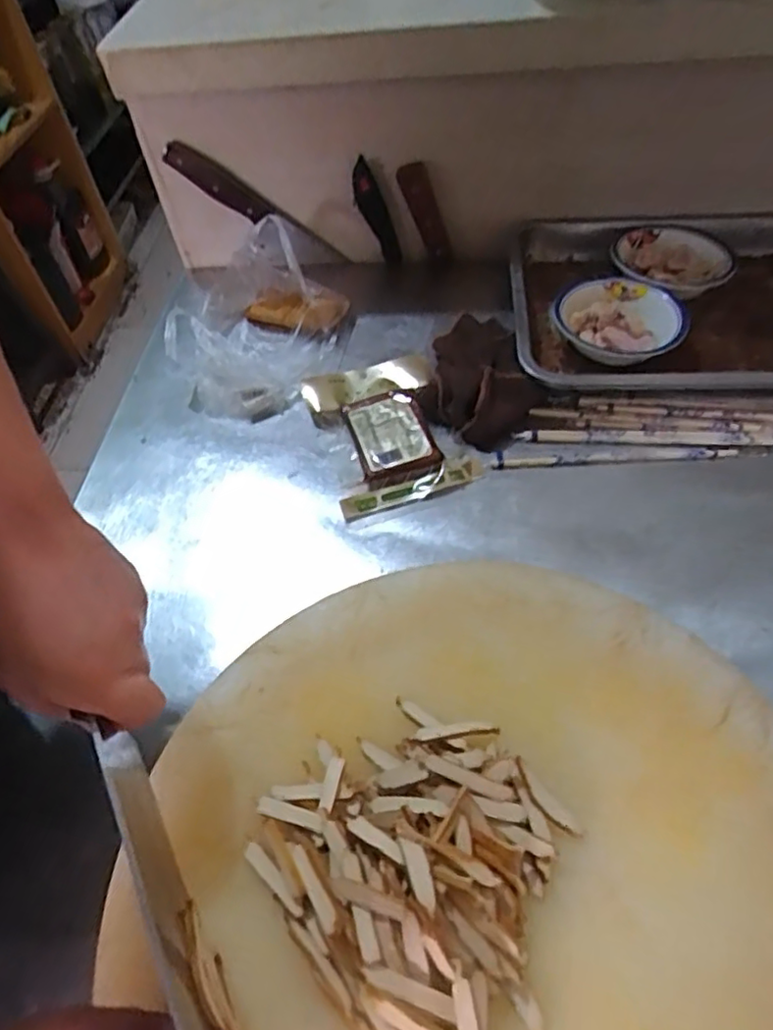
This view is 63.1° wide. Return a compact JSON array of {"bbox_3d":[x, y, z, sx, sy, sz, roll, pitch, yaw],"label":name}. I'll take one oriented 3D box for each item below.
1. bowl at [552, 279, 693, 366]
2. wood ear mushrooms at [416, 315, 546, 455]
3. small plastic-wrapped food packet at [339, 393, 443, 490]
[{"bbox_3d":[0.231,-0.191,0.634,0.124,0.044,0.124,-2,54,3],"label":"bowl"},{"bbox_3d":[0.096,-0.146,0.623,0.111,0.037,0.181,8,55,11],"label":"wood ear mushrooms"},{"bbox_3d":[0.005,-0.076,0.595,0.072,0.019,0.101,-14,54,-5],"label":"small plastic-wrapped food packet"}]

